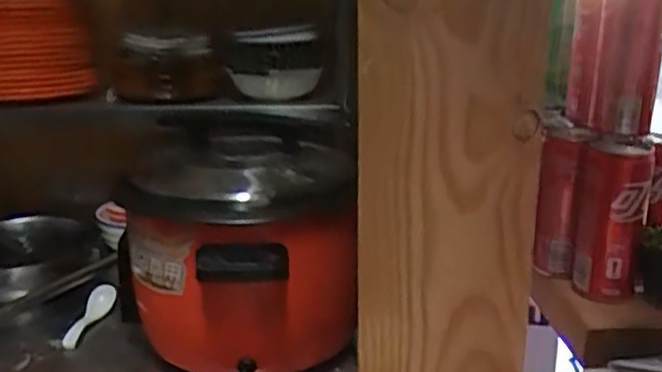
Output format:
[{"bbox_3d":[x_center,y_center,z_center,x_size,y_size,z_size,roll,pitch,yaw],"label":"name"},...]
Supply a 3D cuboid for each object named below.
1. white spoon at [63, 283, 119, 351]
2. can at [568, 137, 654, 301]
[{"bbox_3d":[-0.352,0.190,0.983,0.040,0.030,0.119,4,34,18],"label":"white spoon"},{"bbox_3d":[0.263,0.033,0.639,0.062,0.144,0.055,6,17,22],"label":"can"}]

